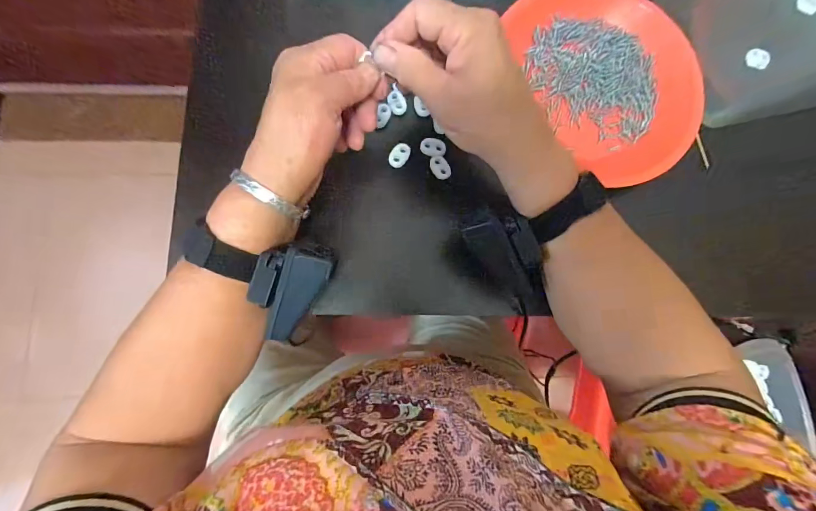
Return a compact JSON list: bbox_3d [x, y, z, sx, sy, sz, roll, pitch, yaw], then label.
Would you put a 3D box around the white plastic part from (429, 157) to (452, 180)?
[{"bbox_3d":[0.029,-0.077,0.323,0.015,0.004,0.022,-25,84,-8],"label":"white plastic part"}]

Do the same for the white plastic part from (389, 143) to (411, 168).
[{"bbox_3d":[-0.007,-0.088,0.321,0.015,0.004,0.023,24,80,-1],"label":"white plastic part"}]

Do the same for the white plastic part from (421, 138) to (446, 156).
[{"bbox_3d":[0.022,-0.096,0.325,0.022,0.004,0.016,8,81,-4],"label":"white plastic part"}]

